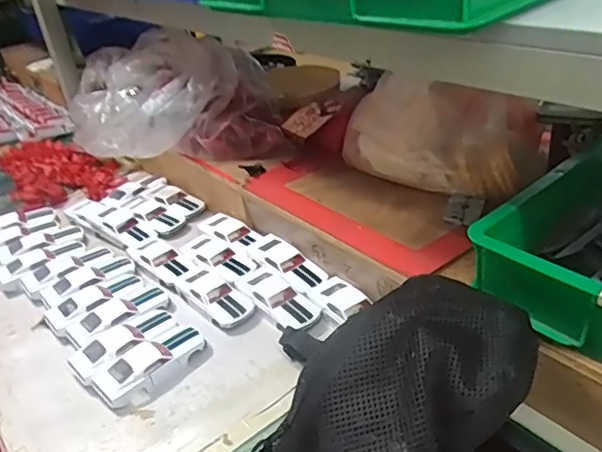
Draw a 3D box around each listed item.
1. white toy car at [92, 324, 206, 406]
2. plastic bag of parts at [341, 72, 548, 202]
[{"bbox_3d":[-0.172,0.160,0.656,0.130,0.029,0.057,-25,35,-28],"label":"white toy car"},{"bbox_3d":[0.181,-0.120,0.766,0.274,0.136,0.117,7,33,21],"label":"plastic bag of parts"}]

